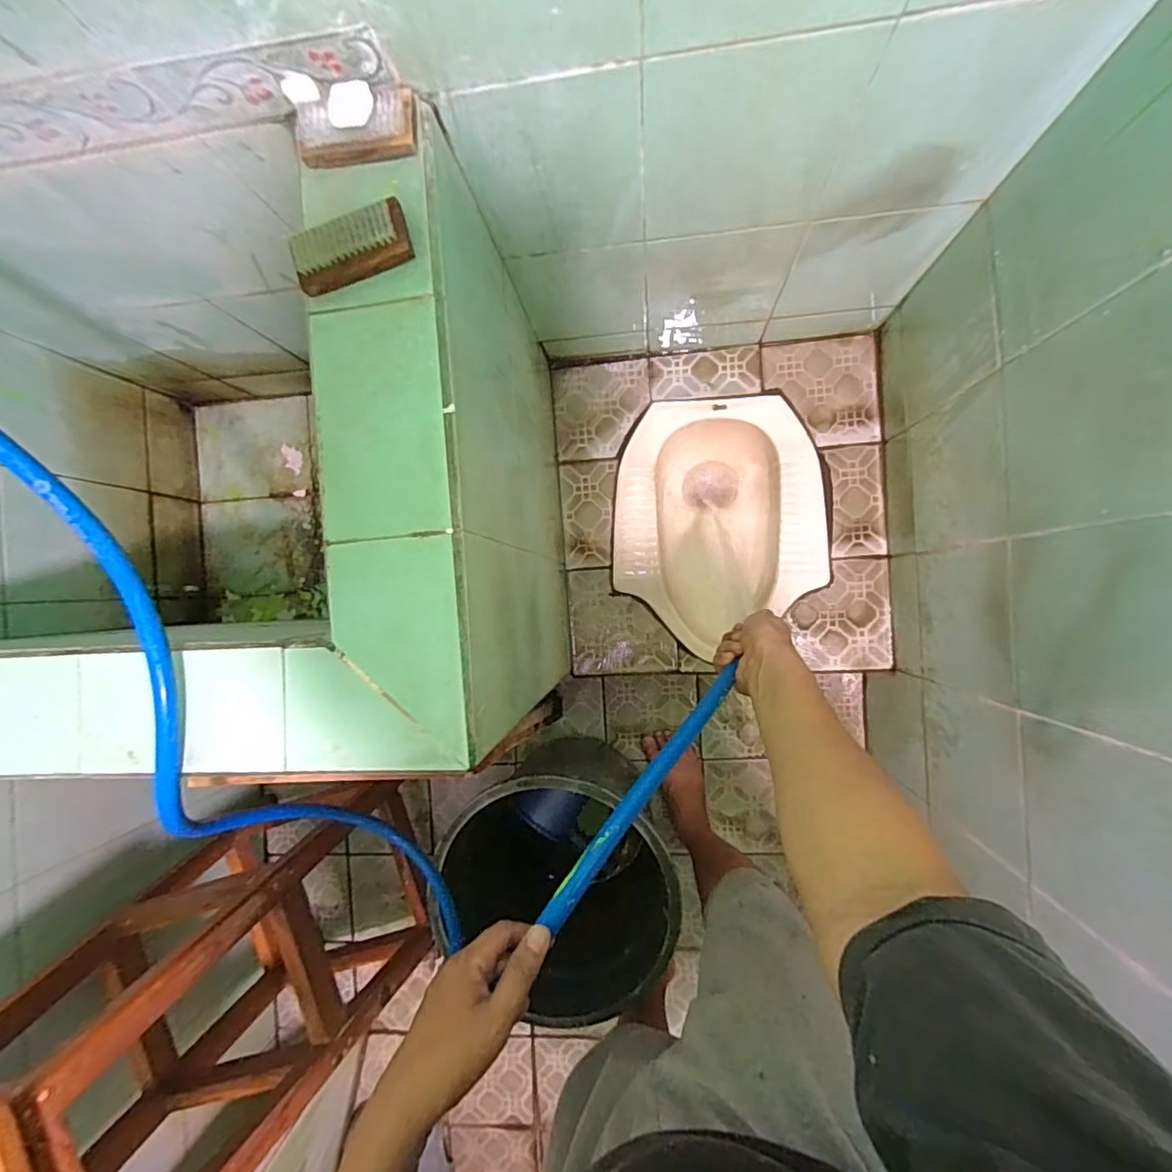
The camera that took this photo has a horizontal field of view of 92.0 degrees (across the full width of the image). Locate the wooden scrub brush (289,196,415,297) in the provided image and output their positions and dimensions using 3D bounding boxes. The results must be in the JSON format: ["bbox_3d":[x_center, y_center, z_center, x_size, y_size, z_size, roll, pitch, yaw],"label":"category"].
[{"bbox_3d":[-0.196,-0.281,0.471,0.097,0.024,0.044,-17,88,7],"label":"wooden scrub brush"}]

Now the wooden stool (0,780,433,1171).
[{"bbox_3d":[-0.549,0.621,0.857,0.386,0.746,0.348,-20,87,6],"label":"wooden stool"}]

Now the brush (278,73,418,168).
[{"bbox_3d":[-0.194,-0.391,0.467,0.103,0.029,0.062,-4,89,7],"label":"brush"}]

